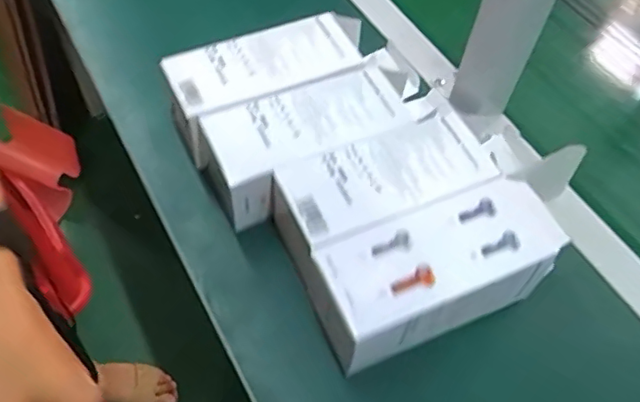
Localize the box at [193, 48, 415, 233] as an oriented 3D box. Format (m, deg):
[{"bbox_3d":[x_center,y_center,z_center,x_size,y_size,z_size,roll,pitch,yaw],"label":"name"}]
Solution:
[{"bbox_3d":[-0.004,-0.058,0.489,0.188,0.071,0.082,-25,65,-15],"label":"box"}]

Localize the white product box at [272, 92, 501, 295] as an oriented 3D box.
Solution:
[{"bbox_3d":[0.044,-0.010,0.462,0.174,0.077,0.087,-25,64,-14],"label":"white product box"}]

